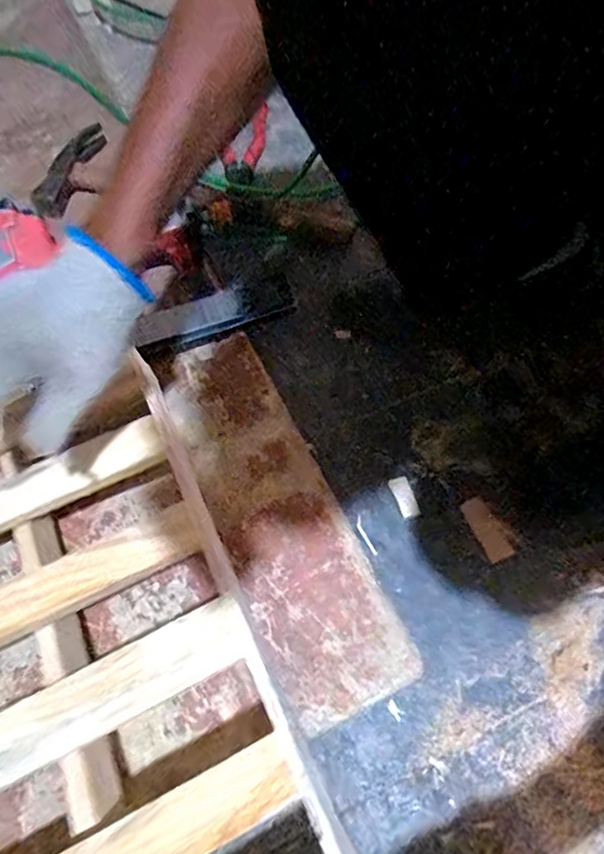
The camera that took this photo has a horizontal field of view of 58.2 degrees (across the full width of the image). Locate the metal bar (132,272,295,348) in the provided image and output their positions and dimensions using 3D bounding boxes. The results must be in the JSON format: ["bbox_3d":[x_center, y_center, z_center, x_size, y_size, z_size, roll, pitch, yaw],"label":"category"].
[{"bbox_3d":[-0.094,-0.121,0.586,0.170,0.035,0.046,-27,67,-10],"label":"metal bar"}]

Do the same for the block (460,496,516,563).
[{"bbox_3d":[0.176,0.096,0.517,0.025,0.007,0.061,-21,66,-8],"label":"block"}]

